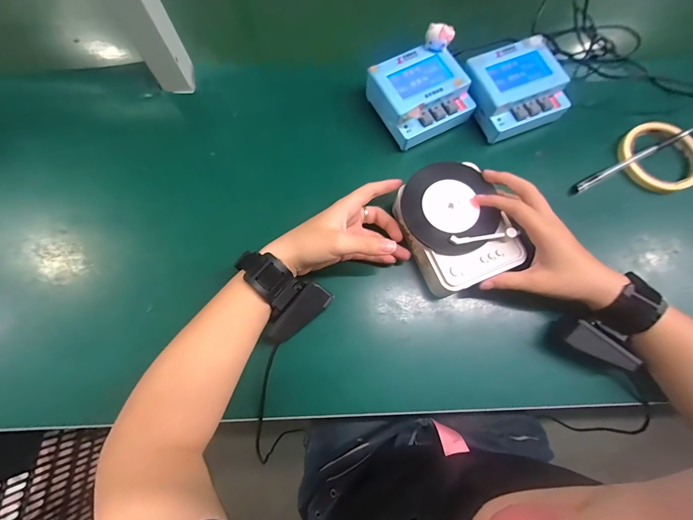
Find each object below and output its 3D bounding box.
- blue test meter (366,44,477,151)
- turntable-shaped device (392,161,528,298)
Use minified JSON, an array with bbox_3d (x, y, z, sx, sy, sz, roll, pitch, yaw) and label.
[{"bbox_3d":[0.092,-0.201,0.389,0.107,0.040,0.100,-25,76,-8],"label":"blue test meter"},{"bbox_3d":[0.112,-0.037,0.335,0.100,0.033,0.128,-22,75,-7],"label":"turntable-shaped device"}]

